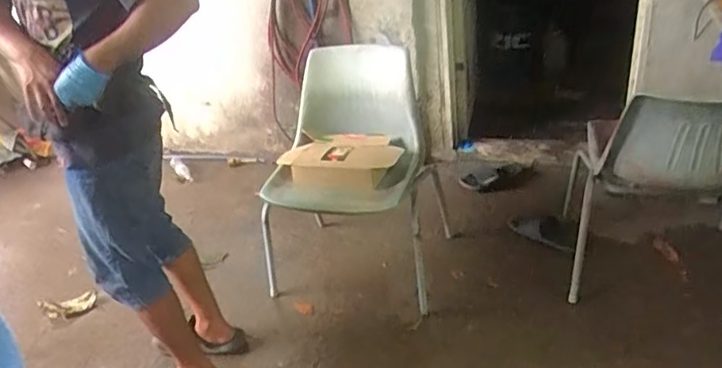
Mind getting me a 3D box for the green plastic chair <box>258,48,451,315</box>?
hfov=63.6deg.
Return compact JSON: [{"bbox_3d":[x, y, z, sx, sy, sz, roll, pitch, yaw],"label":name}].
[{"bbox_3d":[-0.063,-0.019,1.929,0.615,0.717,0.618,9,35,26],"label":"green plastic chair"}]

